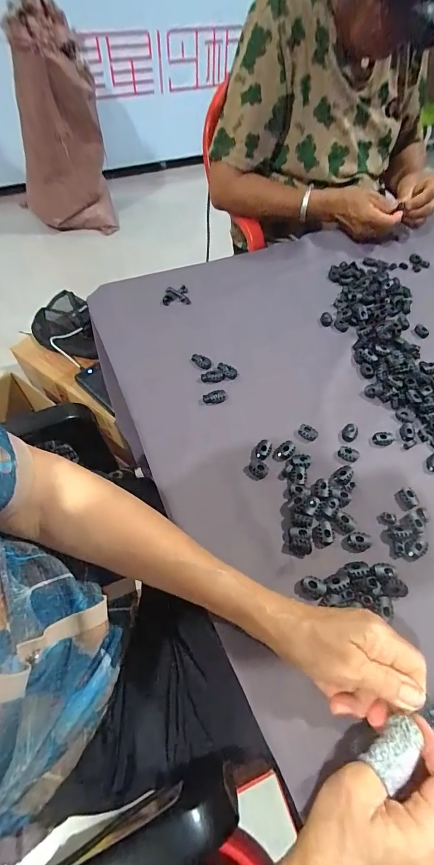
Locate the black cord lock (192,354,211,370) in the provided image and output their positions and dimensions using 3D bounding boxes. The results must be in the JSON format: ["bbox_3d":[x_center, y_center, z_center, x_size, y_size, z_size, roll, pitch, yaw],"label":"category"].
[{"bbox_3d":[-0.021,-0.095,0.485,0.030,0.014,0.012,19,55,9],"label":"black cord lock"}]

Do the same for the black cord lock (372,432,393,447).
[{"bbox_3d":[0.196,0.007,0.427,0.024,0.008,0.017,-16,57,-15],"label":"black cord lock"}]

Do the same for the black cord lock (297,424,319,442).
[{"bbox_3d":[0.107,0.000,0.427,0.022,0.008,0.016,39,61,21],"label":"black cord lock"}]

